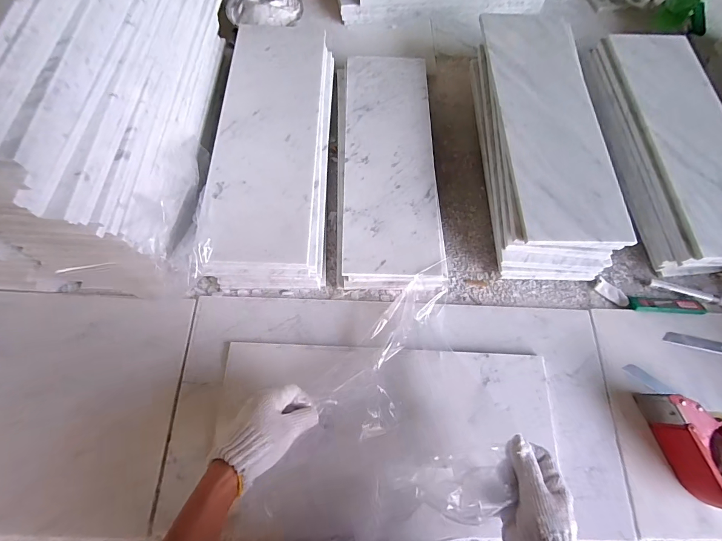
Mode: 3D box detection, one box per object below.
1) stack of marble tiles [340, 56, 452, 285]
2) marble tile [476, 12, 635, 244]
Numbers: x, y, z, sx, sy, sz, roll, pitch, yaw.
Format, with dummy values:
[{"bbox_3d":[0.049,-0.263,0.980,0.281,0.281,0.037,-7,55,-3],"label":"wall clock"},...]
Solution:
[{"bbox_3d":[0.045,-0.191,0.609,0.163,0.035,0.459,-1,67,-3],"label":"stack of marble tiles"},{"bbox_3d":[0.307,-0.255,0.563,0.169,0.015,0.465,0,67,-3],"label":"marble tile"}]

